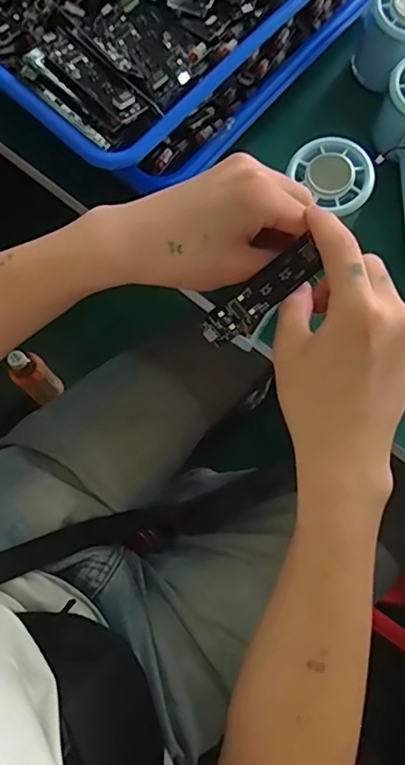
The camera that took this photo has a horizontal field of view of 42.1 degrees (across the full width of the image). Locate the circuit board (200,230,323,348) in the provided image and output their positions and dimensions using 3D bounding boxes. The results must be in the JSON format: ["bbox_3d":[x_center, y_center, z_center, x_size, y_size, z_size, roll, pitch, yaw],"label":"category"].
[{"bbox_3d":[0.036,-0.054,0.331,0.084,0.008,0.023,-38,103,18],"label":"circuit board"}]

